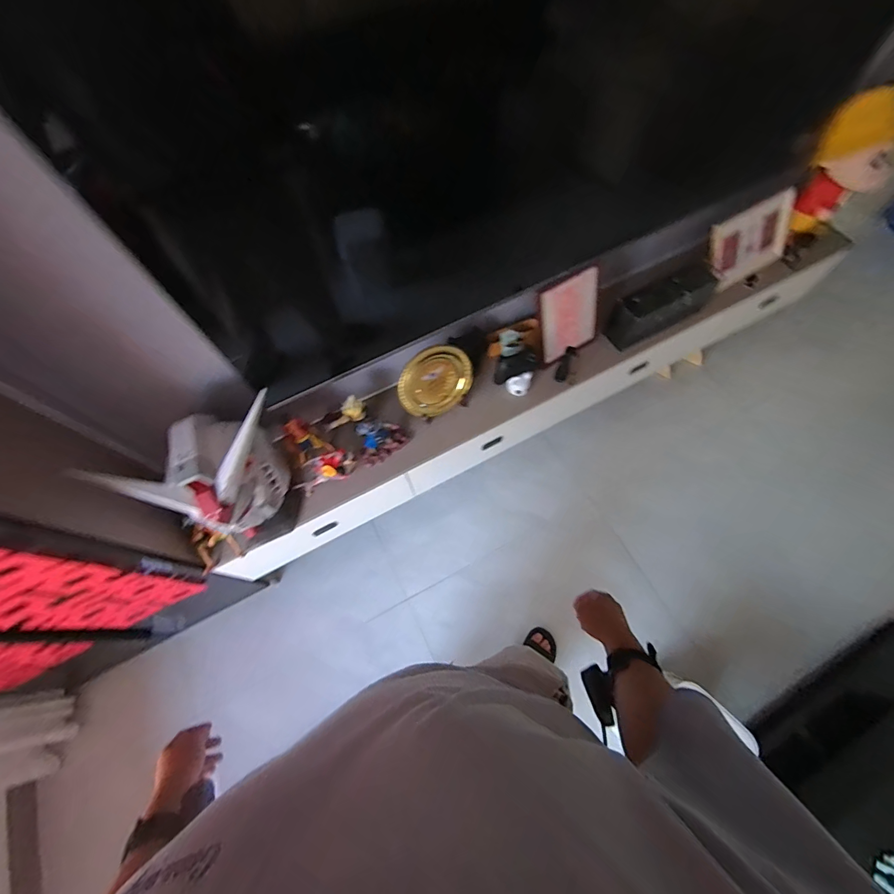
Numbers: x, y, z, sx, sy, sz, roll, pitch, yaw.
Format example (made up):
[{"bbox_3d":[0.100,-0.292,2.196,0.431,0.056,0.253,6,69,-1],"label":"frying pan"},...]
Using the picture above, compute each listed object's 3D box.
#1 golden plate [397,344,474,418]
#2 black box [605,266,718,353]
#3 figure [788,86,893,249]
[{"bbox_3d":[-0.029,-0.184,1.151,0.219,0.213,0.015,4,30,-33],"label":"golden plate"},{"bbox_3d":[0.679,-0.449,1.286,0.353,0.108,0.113,-30,67,-10],"label":"black box"},{"bbox_3d":[1.182,-0.806,1.231,0.200,0.410,0.167,40,74,19],"label":"figure"}]

